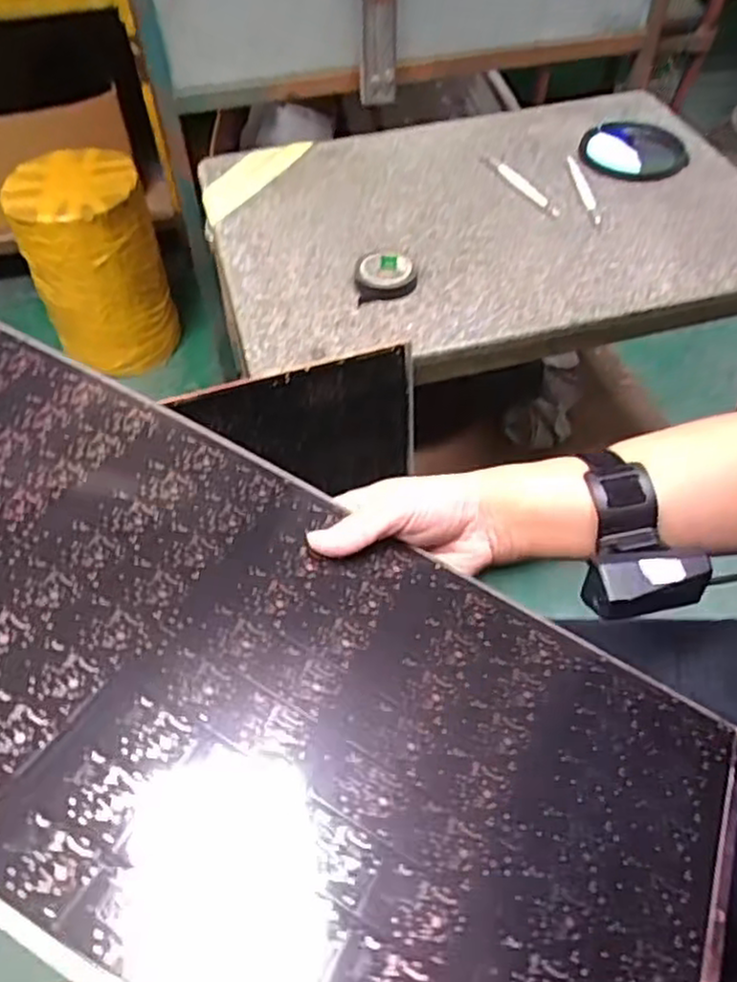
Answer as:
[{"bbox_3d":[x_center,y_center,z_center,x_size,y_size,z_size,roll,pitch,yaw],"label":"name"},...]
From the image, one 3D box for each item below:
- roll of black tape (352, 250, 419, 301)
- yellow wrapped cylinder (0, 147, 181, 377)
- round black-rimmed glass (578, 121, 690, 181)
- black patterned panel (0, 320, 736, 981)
[{"bbox_3d":[0.015,-0.226,0.766,0.062,0.019,0.066,-1,52,1],"label":"roll of black tape"},{"bbox_3d":[-0.501,-0.408,1.359,0.228,0.349,0.191,-22,55,-15],"label":"yellow wrapped cylinder"},{"bbox_3d":[0.335,-0.431,0.934,0.124,0.017,0.131,-1,52,1],"label":"round black-rimmed glass"},{"bbox_3d":[-0.085,0.069,0.342,0.520,0.007,0.243,29,45,10],"label":"black patterned panel"}]

